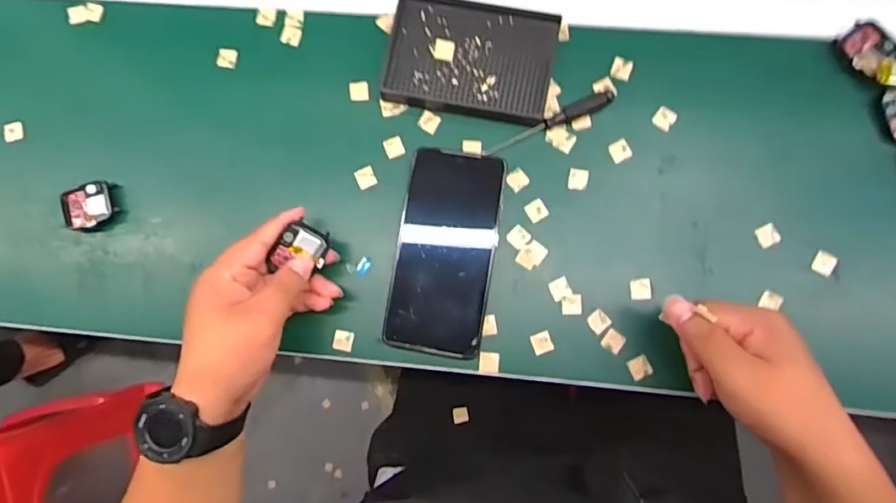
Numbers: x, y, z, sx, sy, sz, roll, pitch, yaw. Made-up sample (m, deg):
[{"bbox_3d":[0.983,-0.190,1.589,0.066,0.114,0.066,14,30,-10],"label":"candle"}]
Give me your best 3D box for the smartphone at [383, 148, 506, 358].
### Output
[{"bbox_3d":[-0.002,0.000,0.428,0.079,0.016,0.160,7,83,4],"label":"smartphone"}]

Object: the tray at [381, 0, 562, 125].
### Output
[{"bbox_3d":[0.020,-0.162,0.443,0.135,0.021,0.089,12,84,4],"label":"tray"}]

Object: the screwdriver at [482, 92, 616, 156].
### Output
[{"bbox_3d":[0.082,-0.107,0.435,0.114,0.014,0.012,-21,82,0],"label":"screwdriver"}]

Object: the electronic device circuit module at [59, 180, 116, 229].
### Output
[{"bbox_3d":[-0.309,-0.039,0.456,0.041,0.014,0.039,-21,82,0],"label":"electronic device circuit module"}]

